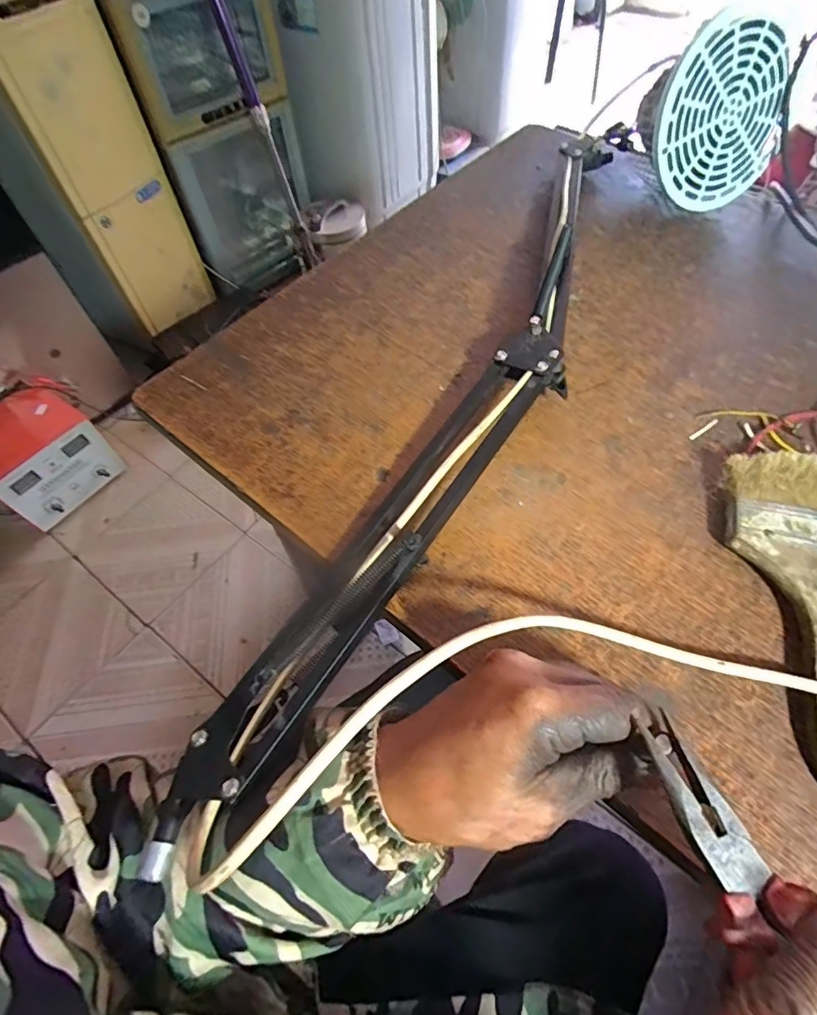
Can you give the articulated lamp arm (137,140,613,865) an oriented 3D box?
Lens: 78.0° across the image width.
[{"bbox_3d":[0.057,-0.090,0.378,0.091,0.043,0.670,24,63,15],"label":"articulated lamp arm"}]

